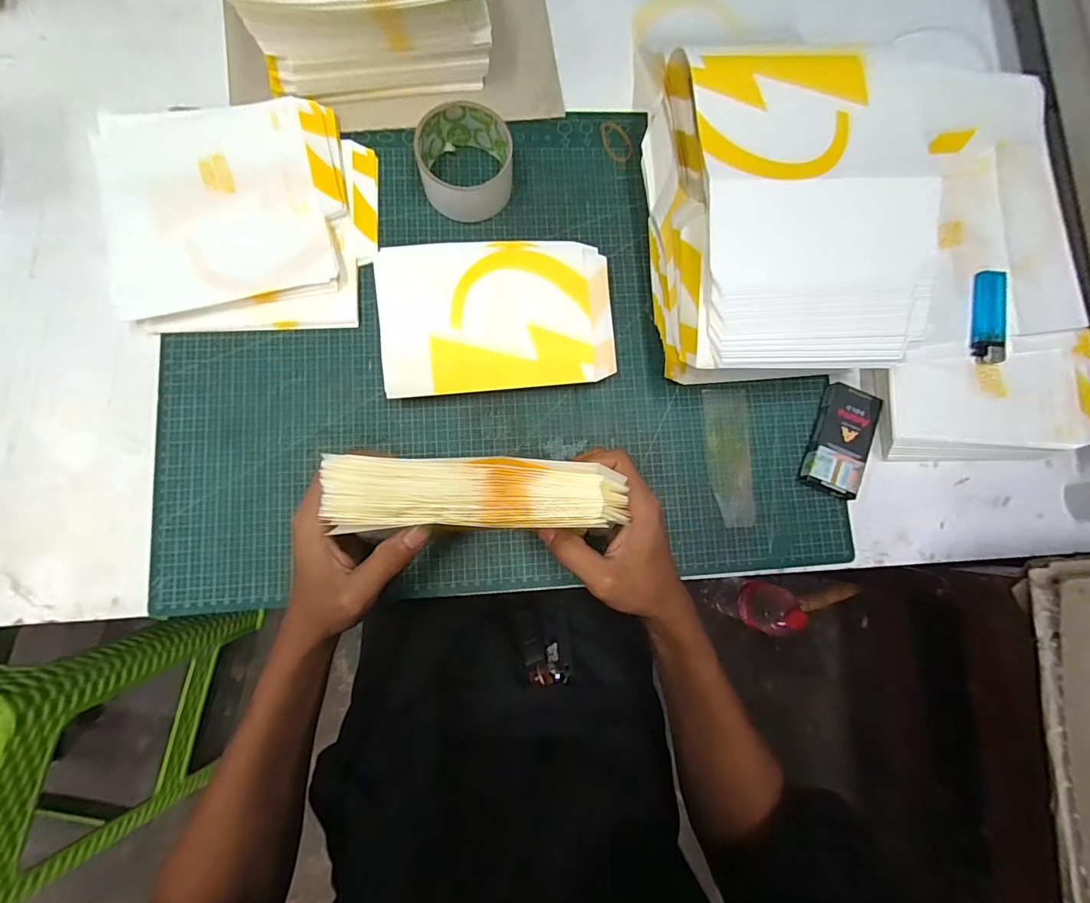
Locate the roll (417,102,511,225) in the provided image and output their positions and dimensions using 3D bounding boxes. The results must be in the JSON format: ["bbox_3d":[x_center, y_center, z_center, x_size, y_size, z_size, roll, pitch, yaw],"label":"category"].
[{"bbox_3d":[-0.069,-0.254,0.417,0.078,0.043,0.082,1,83,-4],"label":"roll"}]

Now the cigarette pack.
[{"bbox_3d":[0.264,-0.010,0.423,0.047,0.019,0.096,23,82,-1],"label":"cigarette pack"}]

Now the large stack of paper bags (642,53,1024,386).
[{"bbox_3d":[0.191,-0.187,0.393,0.191,0.110,0.245,-4,83,-5],"label":"large stack of paper bags"}]

